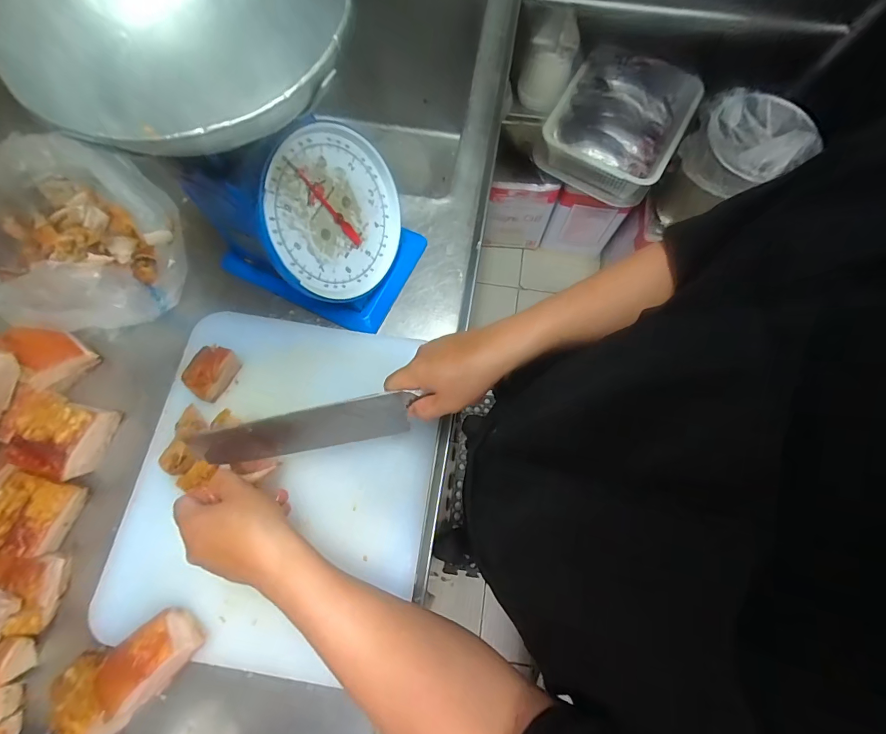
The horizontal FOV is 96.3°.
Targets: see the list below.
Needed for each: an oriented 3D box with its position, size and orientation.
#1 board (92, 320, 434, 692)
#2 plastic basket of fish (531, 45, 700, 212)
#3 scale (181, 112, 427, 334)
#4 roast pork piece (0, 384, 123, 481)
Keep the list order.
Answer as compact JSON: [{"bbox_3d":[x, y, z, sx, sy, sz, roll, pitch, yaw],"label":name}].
[{"bbox_3d":[-0.191,0.130,0.479,0.343,0.029,0.388,8,73,2],"label":"board"},{"bbox_3d":[0.508,-0.700,1.154,0.340,0.142,0.405,28,75,8],"label":"plastic basket of fish"},{"bbox_3d":[-0.180,-0.211,0.492,0.264,0.216,0.200,31,75,9],"label":"scale"},{"bbox_3d":[-0.477,0.083,0.493,0.100,0.061,0.087,17,74,5],"label":"roast pork piece"}]

